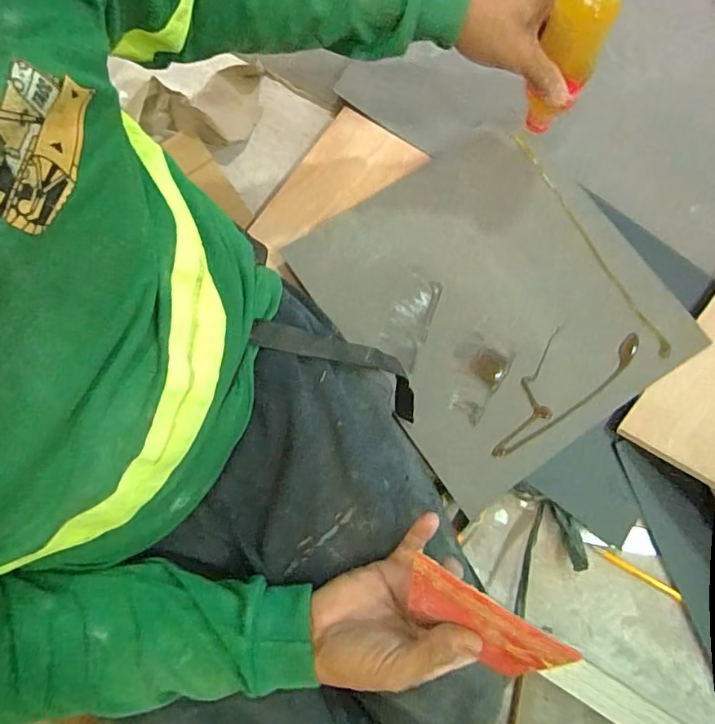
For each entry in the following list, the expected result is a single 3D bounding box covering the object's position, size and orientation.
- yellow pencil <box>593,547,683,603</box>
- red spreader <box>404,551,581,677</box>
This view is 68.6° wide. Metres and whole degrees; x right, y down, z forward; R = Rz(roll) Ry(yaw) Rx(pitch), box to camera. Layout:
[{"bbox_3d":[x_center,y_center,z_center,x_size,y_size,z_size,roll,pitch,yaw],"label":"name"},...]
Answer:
[{"bbox_3d":[0.314,0.237,0.588,0.105,0.004,0.010,29,77,7],"label":"yellow pencil"},{"bbox_3d":[0.085,0.184,0.362,0.108,0.075,0.005,24,42,19],"label":"red spreader"}]

